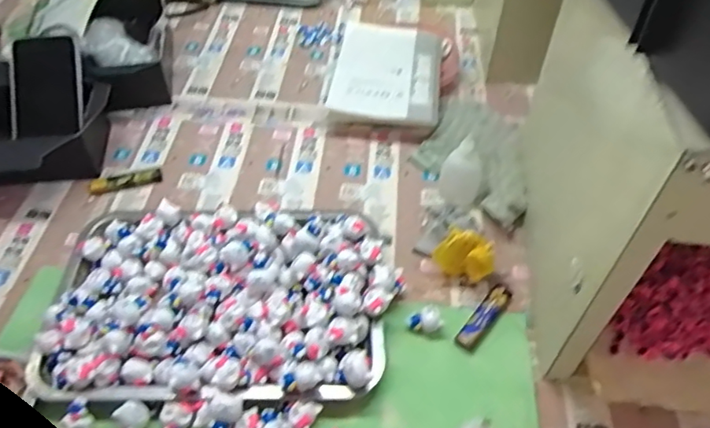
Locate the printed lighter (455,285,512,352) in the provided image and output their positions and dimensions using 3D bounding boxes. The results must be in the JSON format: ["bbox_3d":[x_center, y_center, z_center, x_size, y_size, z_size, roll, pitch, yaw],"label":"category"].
[{"bbox_3d":[0.125,0.099,0.536,0.019,0.013,0.078,33,57,25],"label":"printed lighter"}]

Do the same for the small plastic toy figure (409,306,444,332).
[{"bbox_3d":[0.068,0.101,0.526,0.029,0.017,0.024,-28,55,-21],"label":"small plastic toy figure"}]

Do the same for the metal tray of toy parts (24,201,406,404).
[{"bbox_3d":[-0.122,0.078,0.533,0.306,0.051,0.203,1,50,1],"label":"metal tray of toy parts"}]

